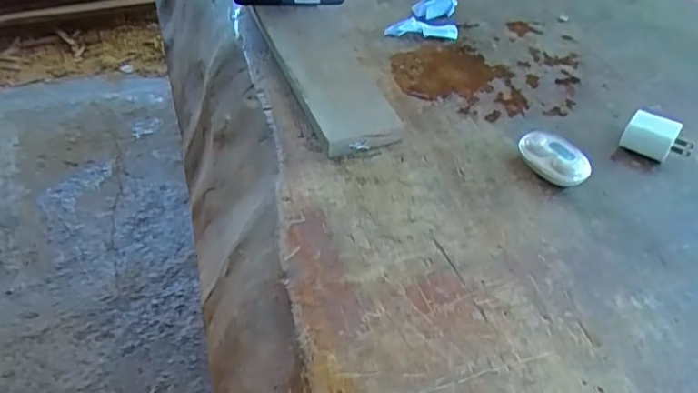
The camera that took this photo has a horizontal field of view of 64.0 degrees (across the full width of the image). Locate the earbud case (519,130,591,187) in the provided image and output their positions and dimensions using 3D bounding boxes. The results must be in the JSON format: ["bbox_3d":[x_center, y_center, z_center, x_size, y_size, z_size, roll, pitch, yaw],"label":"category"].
[{"bbox_3d":[0.175,-0.032,0.472,0.040,0.018,0.059,-23,49,-22],"label":"earbud case"}]

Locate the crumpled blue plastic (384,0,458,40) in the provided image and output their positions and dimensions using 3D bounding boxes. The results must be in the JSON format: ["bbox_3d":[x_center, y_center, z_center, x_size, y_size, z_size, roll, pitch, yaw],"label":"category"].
[{"bbox_3d":[0.087,-0.215,0.658,0.081,0.031,0.069,4,44,4],"label":"crumpled blue plastic"}]

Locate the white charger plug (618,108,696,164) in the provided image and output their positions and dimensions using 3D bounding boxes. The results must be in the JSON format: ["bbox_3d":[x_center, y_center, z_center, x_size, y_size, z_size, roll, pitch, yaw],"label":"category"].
[{"bbox_3d":[0.271,-0.051,0.489,0.056,0.027,0.036,21,47,20],"label":"white charger plug"}]

